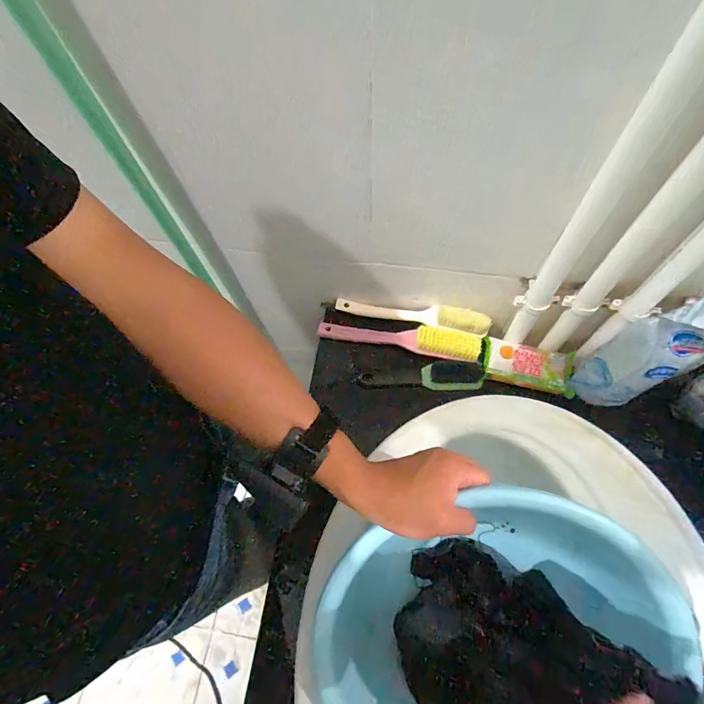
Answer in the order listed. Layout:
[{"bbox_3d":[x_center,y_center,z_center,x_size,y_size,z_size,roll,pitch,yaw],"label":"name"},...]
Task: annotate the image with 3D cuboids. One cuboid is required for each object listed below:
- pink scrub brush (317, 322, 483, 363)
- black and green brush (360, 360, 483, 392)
[{"bbox_3d":[0.064,-0.024,0.570,0.224,0.033,0.037,12,66,8],"label":"pink scrub brush"},{"bbox_3d":[0.093,0.032,0.556,0.162,0.023,0.037,2,65,4],"label":"black and green brush"}]

